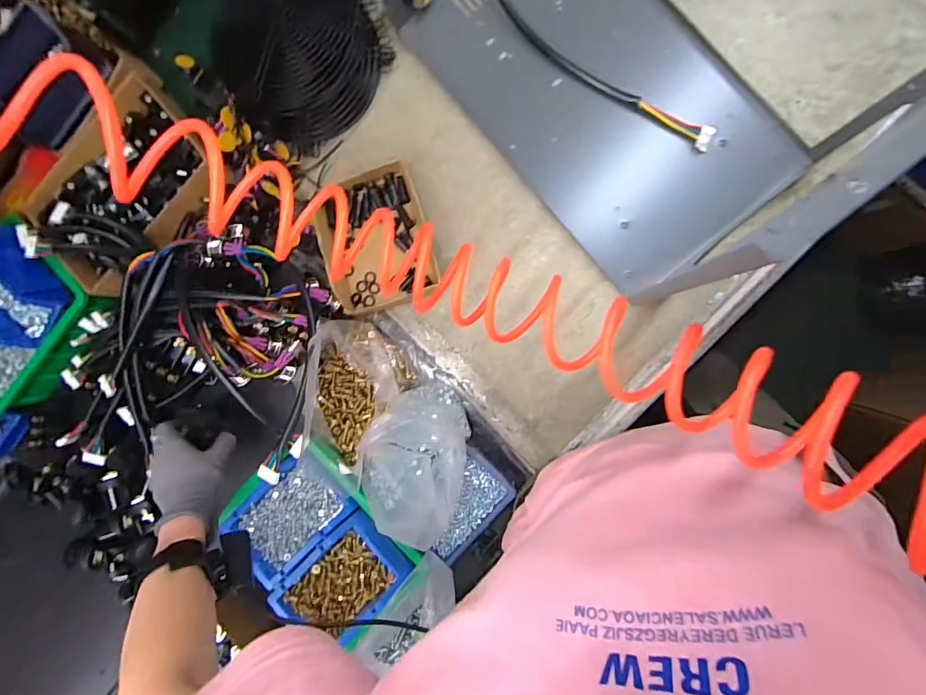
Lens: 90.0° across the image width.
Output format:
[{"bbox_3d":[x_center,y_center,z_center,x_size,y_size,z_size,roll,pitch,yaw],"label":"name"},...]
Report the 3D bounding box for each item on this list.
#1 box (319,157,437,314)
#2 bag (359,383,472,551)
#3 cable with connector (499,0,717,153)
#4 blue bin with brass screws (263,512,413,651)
[{"bbox_3d":[-0.120,-0.143,0.616,0.141,0.049,0.179,-15,90,9],"label":"box"},{"bbox_3d":[-0.055,0.134,0.573,0.121,0.128,0.157,17,95,8],"label":"bag"},{"bbox_3d":[0.146,-0.367,0.576,0.389,0.042,0.039,42,98,5],"label":"cable with connector"},{"bbox_3d":[-0.148,0.289,0.575,0.110,0.051,0.152,40,98,5],"label":"blue bin with brass screws"}]

